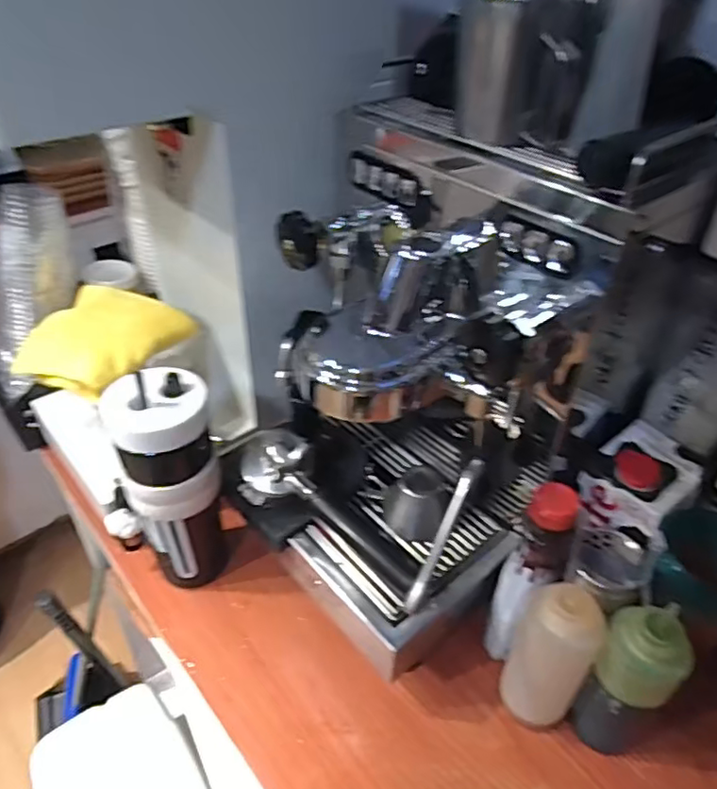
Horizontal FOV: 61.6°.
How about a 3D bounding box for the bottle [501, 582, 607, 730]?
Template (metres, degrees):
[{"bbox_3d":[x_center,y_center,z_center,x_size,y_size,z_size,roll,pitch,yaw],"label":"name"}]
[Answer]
[{"bbox_3d":[0.155,0.218,0.492,0.057,0.163,0.050,26,45,26],"label":"bottle"}]

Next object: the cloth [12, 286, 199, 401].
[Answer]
[{"bbox_3d":[-0.277,-0.065,0.633,0.156,0.049,0.137,20,42,21],"label":"cloth"}]

